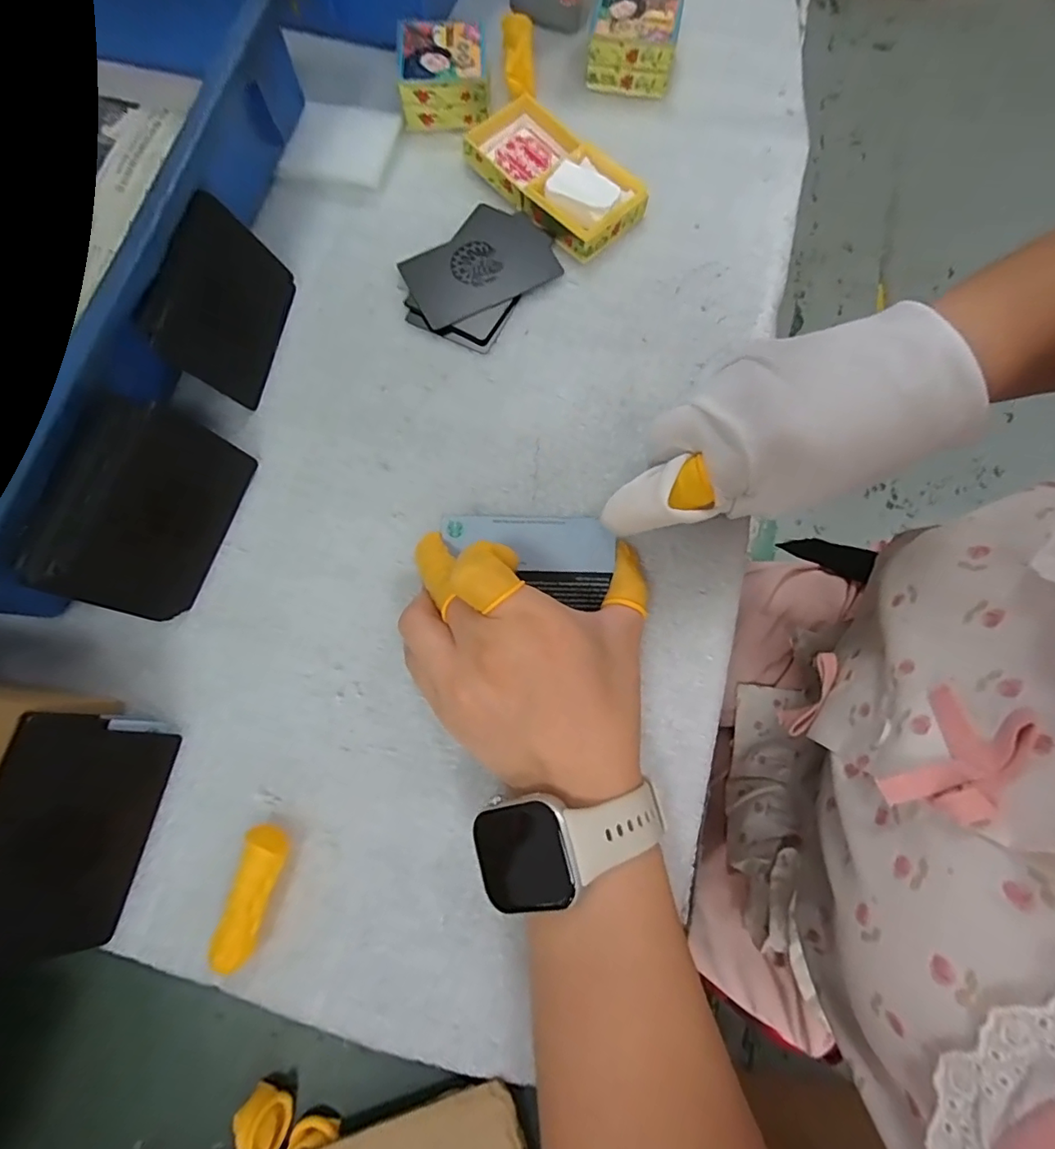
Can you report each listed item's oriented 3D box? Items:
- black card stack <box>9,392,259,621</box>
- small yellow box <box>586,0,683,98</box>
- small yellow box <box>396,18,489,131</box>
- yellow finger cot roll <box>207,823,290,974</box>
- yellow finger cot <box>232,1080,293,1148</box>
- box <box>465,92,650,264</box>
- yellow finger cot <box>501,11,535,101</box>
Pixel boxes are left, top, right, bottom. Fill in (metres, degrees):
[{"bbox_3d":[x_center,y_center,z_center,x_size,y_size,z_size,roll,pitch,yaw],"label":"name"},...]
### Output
[{"bbox_3d":[-0.176,-0.030,0.241,0.012,0.068,0.092,0,68,39],"label":"black card stack"},{"bbox_3d":[0.070,-0.349,0.341,0.053,0.031,0.049,11,75,3],"label":"small yellow box"},{"bbox_3d":[-0.054,-0.318,0.332,0.054,0.028,0.052,-3,75,-1],"label":"small yellow box"},{"bbox_3d":[-0.112,0.132,0.213,0.017,0.019,0.048,12,75,3],"label":"yellow finger cot roll"},{"bbox_3d":[-0.100,0.208,0.198,0.020,0.012,0.017,31,77,8],"label":"yellow finger cot"},{"bbox_3d":[0.014,-0.243,0.314,0.054,0.021,0.114,-42,79,-10],"label":"box"},{"bbox_3d":[-0.006,-0.338,0.340,0.020,0.012,0.053,-7,88,-2],"label":"yellow finger cot"}]

